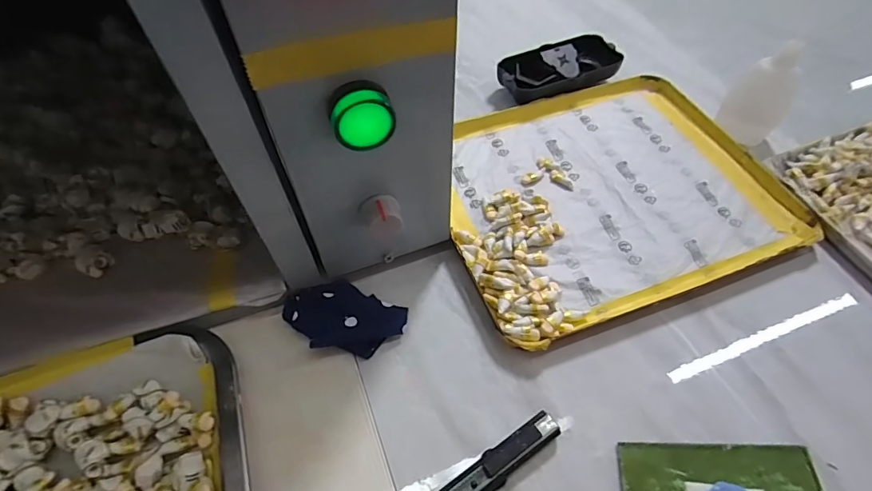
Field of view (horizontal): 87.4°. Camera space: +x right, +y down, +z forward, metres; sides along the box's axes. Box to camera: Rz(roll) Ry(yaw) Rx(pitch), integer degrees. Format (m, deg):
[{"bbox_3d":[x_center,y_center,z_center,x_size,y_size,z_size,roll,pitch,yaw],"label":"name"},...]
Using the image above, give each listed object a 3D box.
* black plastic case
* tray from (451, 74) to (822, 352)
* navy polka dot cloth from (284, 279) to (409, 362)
[{"bbox_3d":[0.112,-0.161,0.421,0.112,0.024,0.052,-20,60,-15],"label":"black plastic case"},{"bbox_3d":[0.121,-0.046,0.345,0.236,0.026,0.200,-17,60,-14],"label":"tray"},{"bbox_3d":[-0.059,0.047,0.291,0.074,0.009,0.043,21,58,10],"label":"navy polka dot cloth"}]

